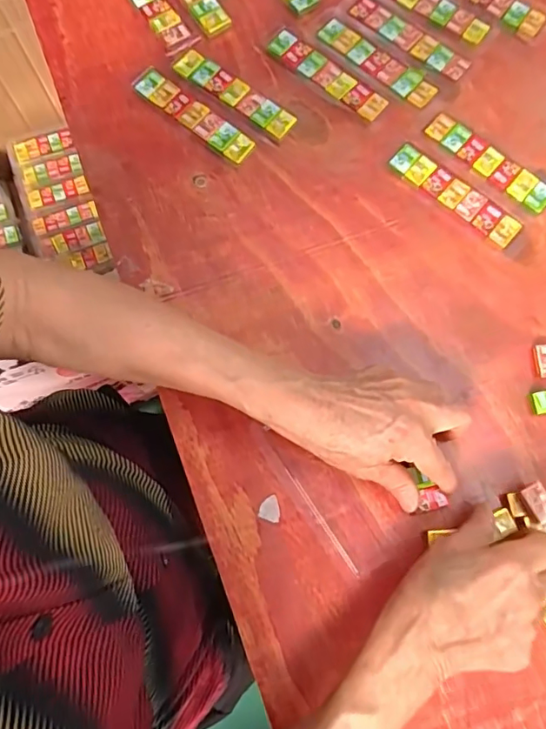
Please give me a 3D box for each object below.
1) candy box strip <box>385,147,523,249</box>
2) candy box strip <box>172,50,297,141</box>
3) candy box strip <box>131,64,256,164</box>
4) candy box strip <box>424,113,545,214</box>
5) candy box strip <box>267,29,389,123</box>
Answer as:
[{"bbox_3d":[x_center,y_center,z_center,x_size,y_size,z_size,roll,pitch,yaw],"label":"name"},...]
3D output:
[{"bbox_3d":[0.150,-0.140,0.429,0.117,0.007,0.026,39,80,9],"label":"candy box strip"},{"bbox_3d":[-0.034,-0.236,0.450,0.117,0.008,0.026,34,79,8],"label":"candy box strip"},{"bbox_3d":[-0.069,-0.215,0.446,0.119,0.009,0.024,39,80,9],"label":"candy box strip"},{"bbox_3d":[0.182,-0.170,0.434,0.116,0.006,0.026,41,80,9],"label":"candy box strip"},{"bbox_3d":[0.049,-0.255,0.454,0.115,0.007,0.025,39,80,9],"label":"candy box strip"}]

